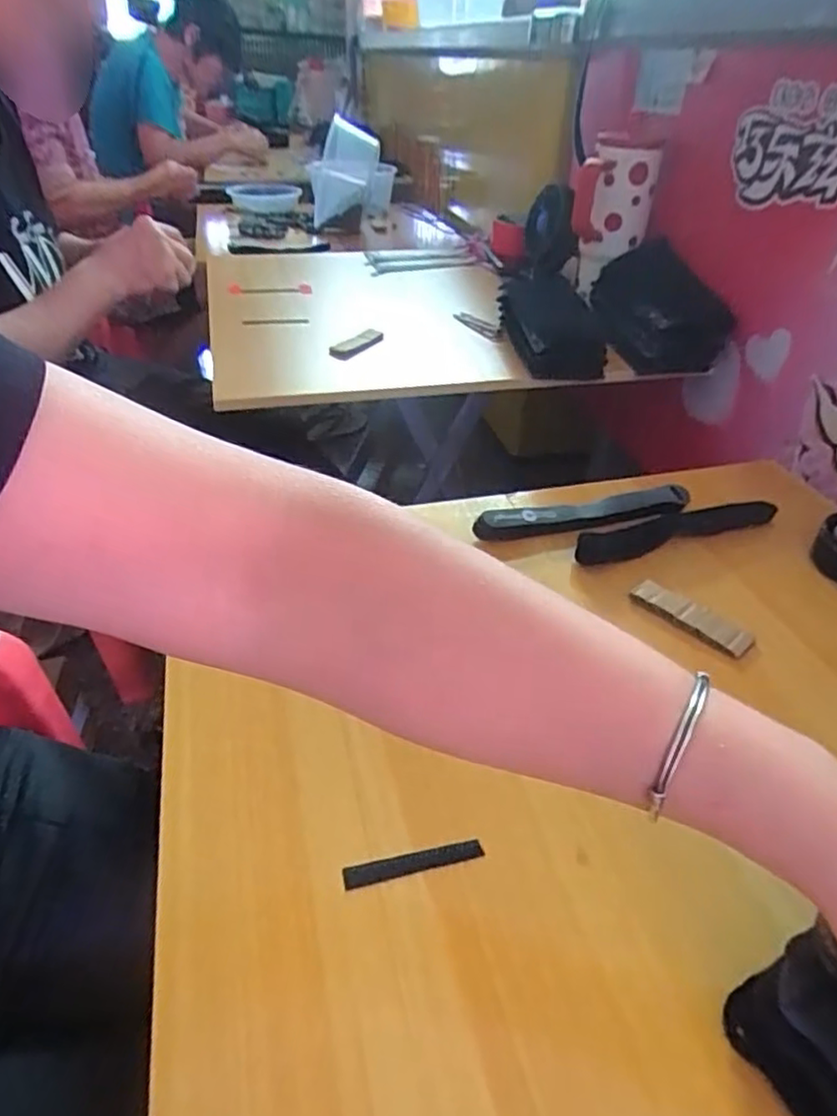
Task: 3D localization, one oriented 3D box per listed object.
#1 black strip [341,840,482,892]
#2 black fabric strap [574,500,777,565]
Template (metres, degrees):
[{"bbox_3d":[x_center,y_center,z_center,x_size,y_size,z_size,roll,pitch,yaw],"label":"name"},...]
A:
[{"bbox_3d":[-0.002,0.155,0.333,0.071,0.004,0.010,-8,51,-11],"label":"black strip"},{"bbox_3d":[0.220,-0.022,0.558,0.201,0.022,0.027,-15,40,-21],"label":"black fabric strap"}]

